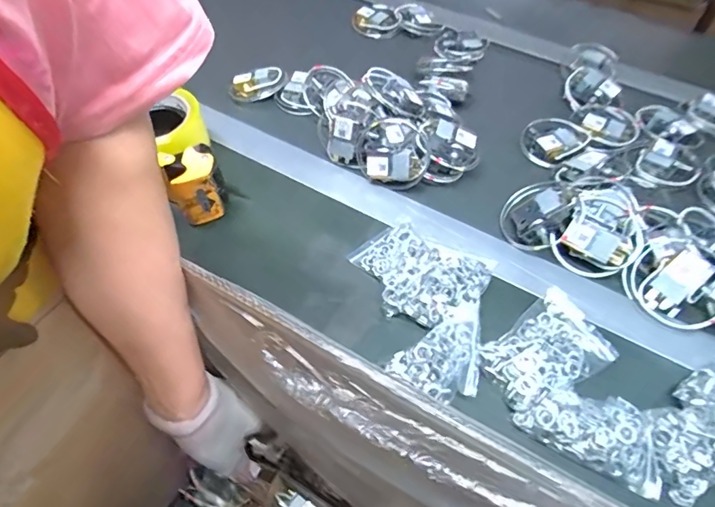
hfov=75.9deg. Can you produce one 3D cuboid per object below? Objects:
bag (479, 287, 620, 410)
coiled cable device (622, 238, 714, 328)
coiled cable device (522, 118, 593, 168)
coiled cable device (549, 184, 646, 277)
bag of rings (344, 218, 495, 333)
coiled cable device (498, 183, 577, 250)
[{"bbox_3d":[0.164,0.080,0.402,0.118,0.024,0.077,-24,58,-19],"label":"bag"},{"bbox_3d":[0.314,0.026,0.440,0.080,0.032,0.082,1,53,-1],"label":"coiled cable device"},{"bbox_3d":[0.250,-0.148,0.584,0.084,0.021,0.063,-28,59,-21],"label":"coiled cable device"},{"bbox_3d":[0.259,-0.029,0.476,0.073,0.038,0.108,34,59,21],"label":"coiled cable device"},{"bbox_3d":[0.058,0.016,0.445,0.126,0.027,0.098,27,57,17],"label":"bag of rings"},{"bbox_3d":[0.188,-0.043,0.484,0.067,0.042,0.072,1,53,-1],"label":"coiled cable device"}]

